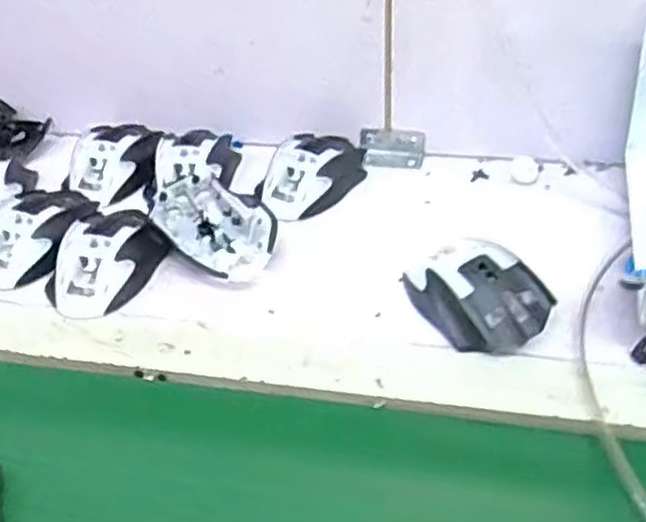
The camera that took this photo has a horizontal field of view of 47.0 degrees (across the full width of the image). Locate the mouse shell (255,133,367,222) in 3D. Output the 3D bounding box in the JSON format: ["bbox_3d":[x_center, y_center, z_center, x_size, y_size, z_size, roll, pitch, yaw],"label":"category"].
[{"bbox_3d":[-0.007,-0.080,0.648,0.067,0.033,0.108,16,45,22],"label":"mouse shell"}]

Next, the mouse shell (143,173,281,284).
[{"bbox_3d":[-0.088,-0.026,0.586,0.117,0.036,0.068,25,49,30],"label":"mouse shell"}]

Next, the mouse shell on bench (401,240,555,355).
[{"bbox_3d":[0.103,0.018,0.513,0.070,0.037,0.110,-23,44,-20],"label":"mouse shell on bench"}]

